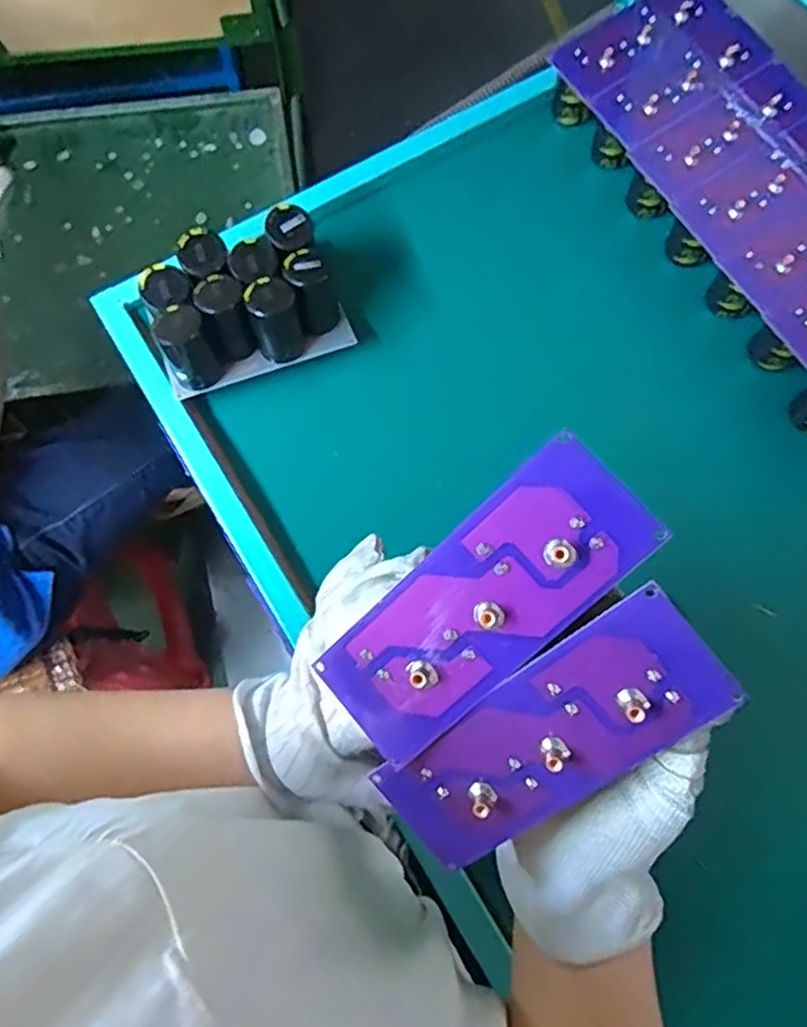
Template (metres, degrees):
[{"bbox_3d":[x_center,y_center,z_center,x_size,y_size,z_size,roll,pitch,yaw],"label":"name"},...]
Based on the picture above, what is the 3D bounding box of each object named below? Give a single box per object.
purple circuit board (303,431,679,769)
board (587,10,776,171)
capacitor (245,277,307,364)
[{"bbox_3d":[0.029,0.035,0.255,0.135,0.006,0.053,-45,77,11],"label":"purple circuit board"},{"bbox_3d":[0.218,-0.333,0.537,0.140,0.042,0.059,-35,76,4],"label":"board"},{"bbox_3d":[-0.090,-0.137,0.478,0.033,0.051,0.037,-17,73,-6],"label":"capacitor"}]

